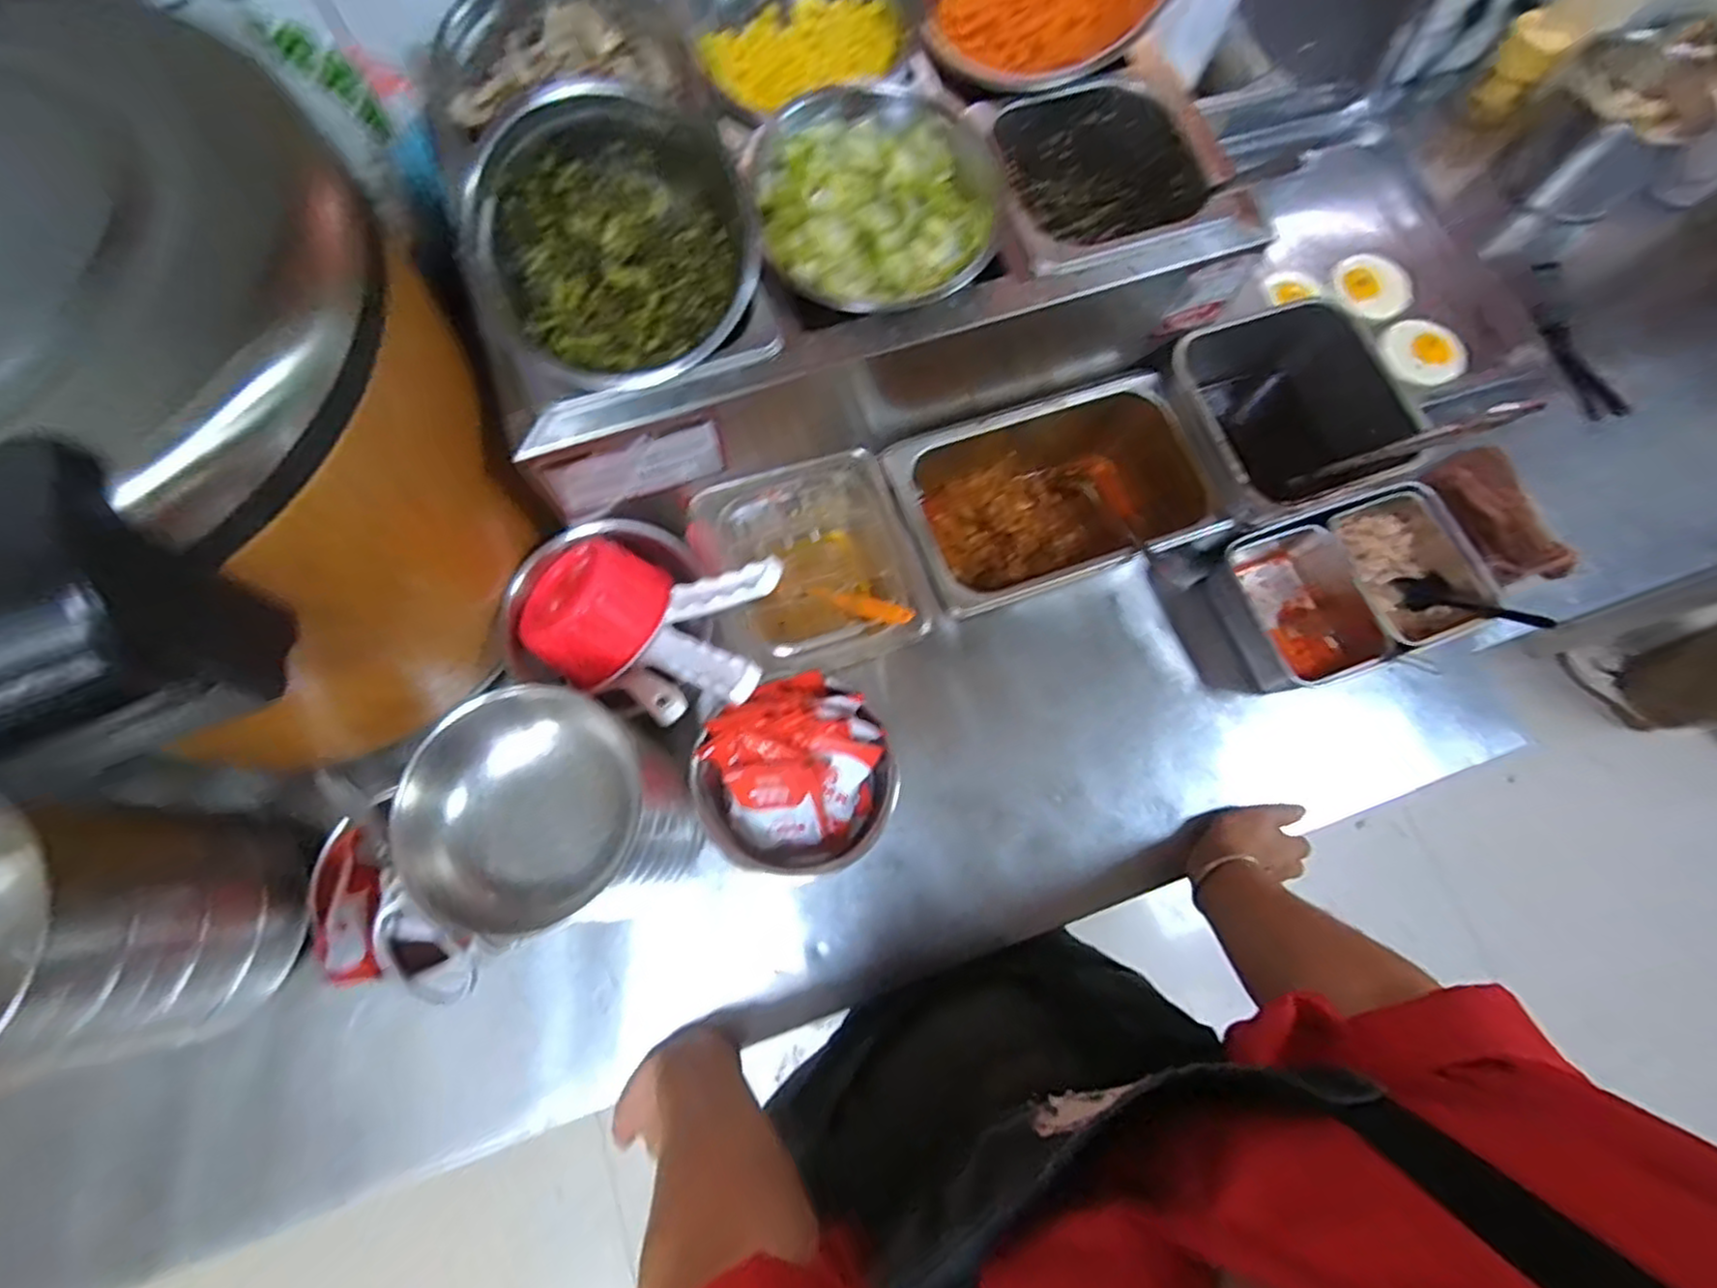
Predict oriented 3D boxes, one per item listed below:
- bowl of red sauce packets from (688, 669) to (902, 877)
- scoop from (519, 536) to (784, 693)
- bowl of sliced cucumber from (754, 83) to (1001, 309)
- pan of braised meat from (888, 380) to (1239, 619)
[{"bbox_3d":[-0.047,0.109,0.573,0.150,0.103,0.140,0,73,-1],"label":"bowl of red sauce packets"},{"bbox_3d":[-0.156,-0.036,0.542,0.209,0.055,0.110,-13,73,10],"label":"scoop"},{"bbox_3d":[0.013,-0.315,0.514,0.177,0.059,0.167,0,73,-1],"label":"bowl of sliced cucumber"},{"bbox_3d":[0.166,-0.123,0.659,0.259,0.111,0.169,-19,74,-7],"label":"pan of braised meat"}]

